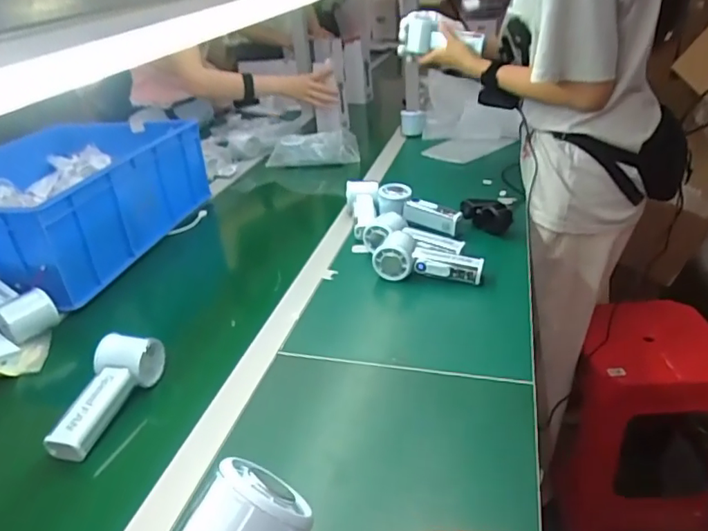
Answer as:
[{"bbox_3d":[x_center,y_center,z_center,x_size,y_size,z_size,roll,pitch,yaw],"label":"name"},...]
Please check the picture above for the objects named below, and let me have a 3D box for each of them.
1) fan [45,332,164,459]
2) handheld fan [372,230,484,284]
[{"bbox_3d":[-0.270,0.130,0.580,0.063,0.041,0.146,9,31,15],"label":"fan"},{"bbox_3d":[0.109,-0.007,0.787,0.152,0.049,0.062,11,32,18],"label":"handheld fan"}]

